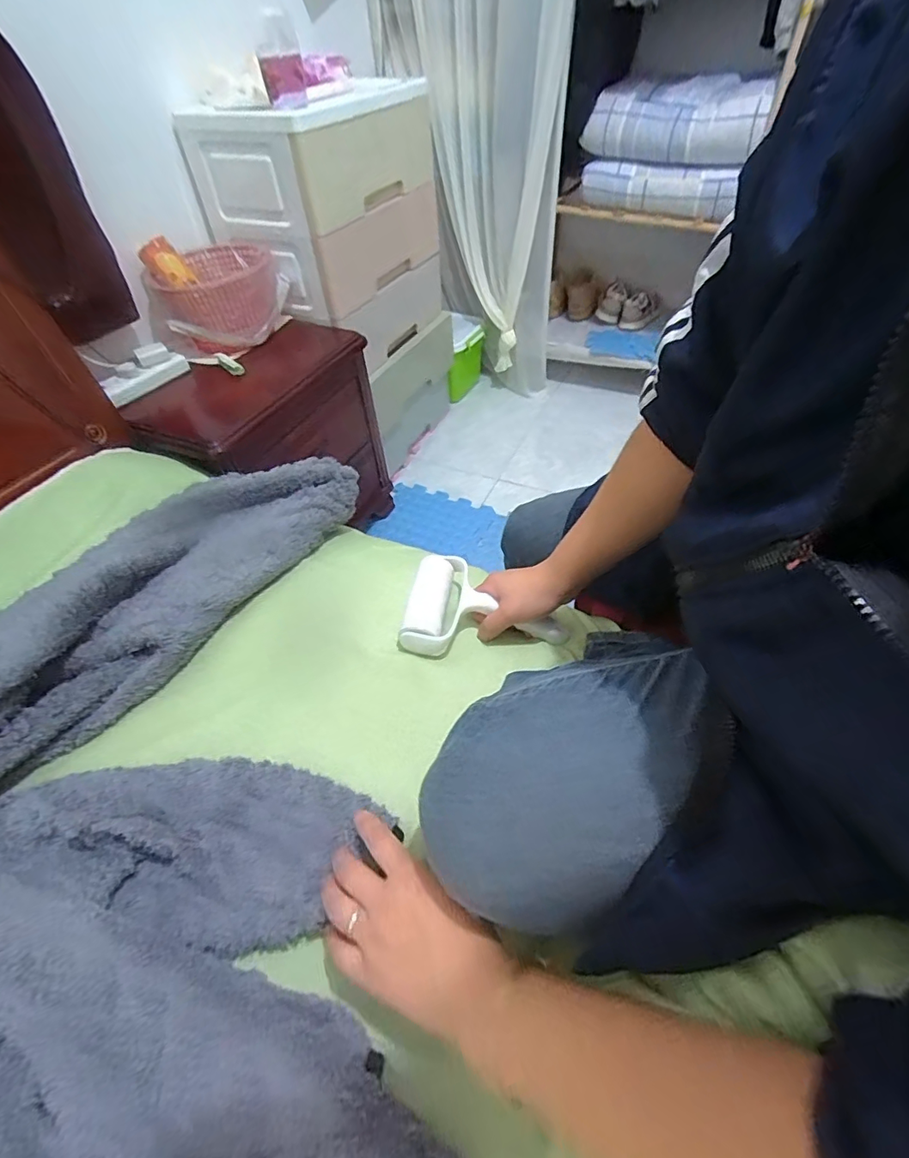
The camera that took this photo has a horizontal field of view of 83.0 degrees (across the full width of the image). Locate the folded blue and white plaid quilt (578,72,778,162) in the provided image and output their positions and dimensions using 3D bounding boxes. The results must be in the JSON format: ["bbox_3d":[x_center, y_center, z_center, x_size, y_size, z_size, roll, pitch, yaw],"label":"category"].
[{"bbox_3d":[0.533,-1.110,1.234,0.398,0.126,0.214,19,54,18],"label":"folded blue and white plaid quilt"}]

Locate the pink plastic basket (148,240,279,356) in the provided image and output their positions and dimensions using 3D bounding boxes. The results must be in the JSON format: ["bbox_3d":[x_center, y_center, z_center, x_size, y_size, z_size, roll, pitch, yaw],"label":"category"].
[{"bbox_3d":[-0.453,-0.548,1.014,0.225,0.140,0.204,-25,53,-17],"label":"pink plastic basket"}]

